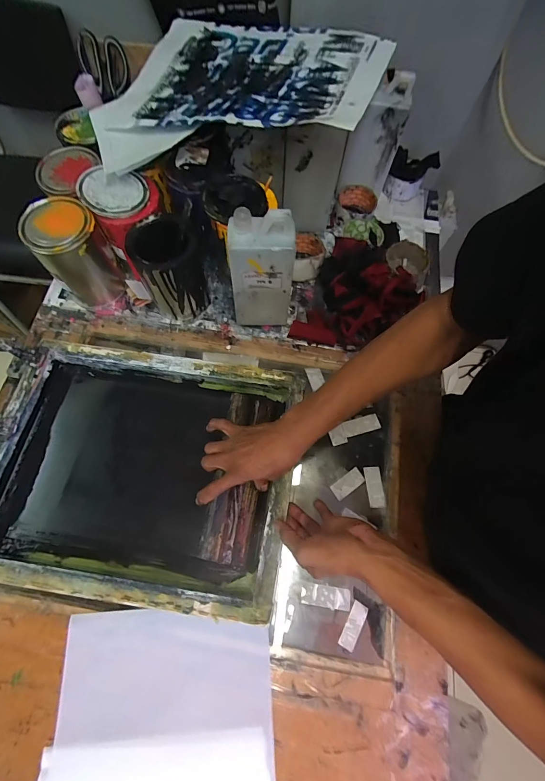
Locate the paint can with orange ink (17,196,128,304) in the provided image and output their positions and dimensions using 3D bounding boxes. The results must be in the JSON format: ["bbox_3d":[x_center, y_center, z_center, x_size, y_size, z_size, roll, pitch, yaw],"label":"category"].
[{"bbox_3d":[-0.333,-0.231,0.578,0.102,0.155,0.096,1,69,-2],"label":"paint can with orange ink"}]

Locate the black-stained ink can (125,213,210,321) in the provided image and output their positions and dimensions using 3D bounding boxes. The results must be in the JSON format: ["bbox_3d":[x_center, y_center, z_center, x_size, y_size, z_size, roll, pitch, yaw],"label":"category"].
[{"bbox_3d":[-0.173,-0.206,0.575,0.099,0.145,0.103,1,69,-2],"label":"black-stained ink can"}]

